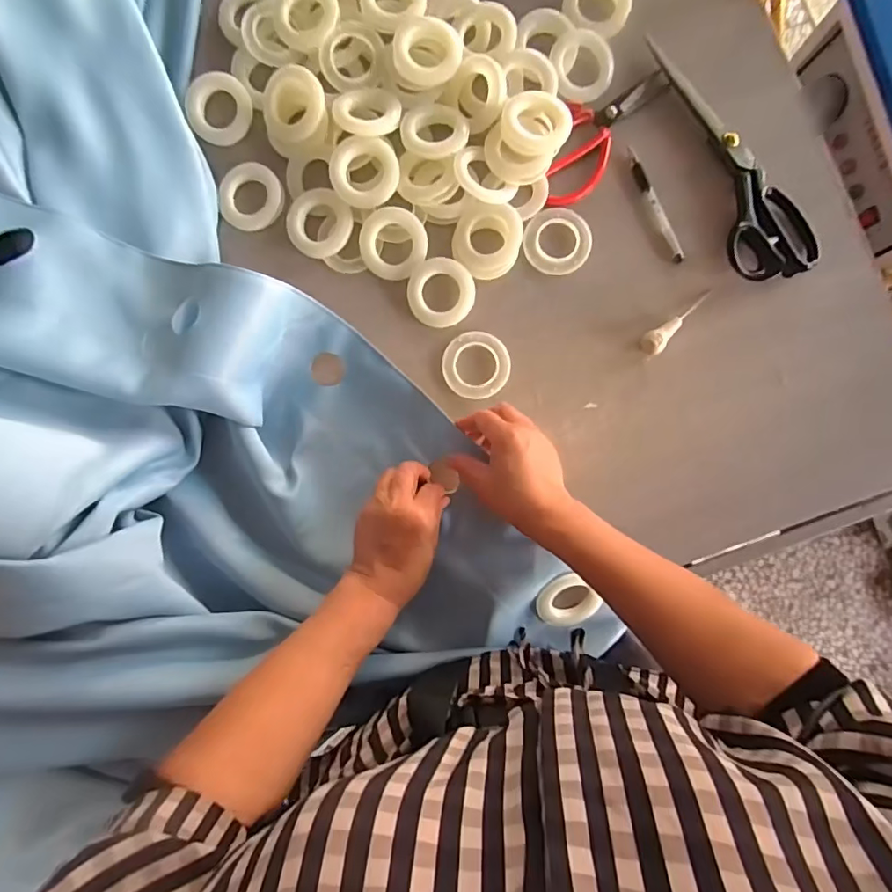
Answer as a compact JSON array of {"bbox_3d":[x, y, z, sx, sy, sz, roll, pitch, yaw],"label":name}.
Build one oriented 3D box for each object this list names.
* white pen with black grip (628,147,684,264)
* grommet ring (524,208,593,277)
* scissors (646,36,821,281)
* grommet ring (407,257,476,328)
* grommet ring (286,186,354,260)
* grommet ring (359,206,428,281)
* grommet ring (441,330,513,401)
[{"bbox_3d":[0.220,-0.253,0.546,0.012,0.007,0.128,-24,87,1],"label":"white pen with black grip"},{"bbox_3d":[0.119,-0.216,0.545,0.069,0.010,0.067,0,87,2],"label":"grommet ring"},{"bbox_3d":[0.301,-0.301,0.531,0.089,0.023,0.268,-18,87,1],"label":"scissors"},{"bbox_3d":[-0.005,-0.161,0.544,0.068,0.013,0.068,0,87,2],"label":"grommet ring"},{"bbox_3d":[-0.136,-0.238,0.546,0.073,0.018,0.066,38,89,3],"label":"grommet ring"},{"bbox_3d":[-0.055,-0.212,0.543,0.069,0.018,0.068,0,87,2],"label":"grommet ring"},{"bbox_3d":[0.032,-0.085,0.544,0.069,0.007,0.070,0,87,2],"label":"grommet ring"}]

